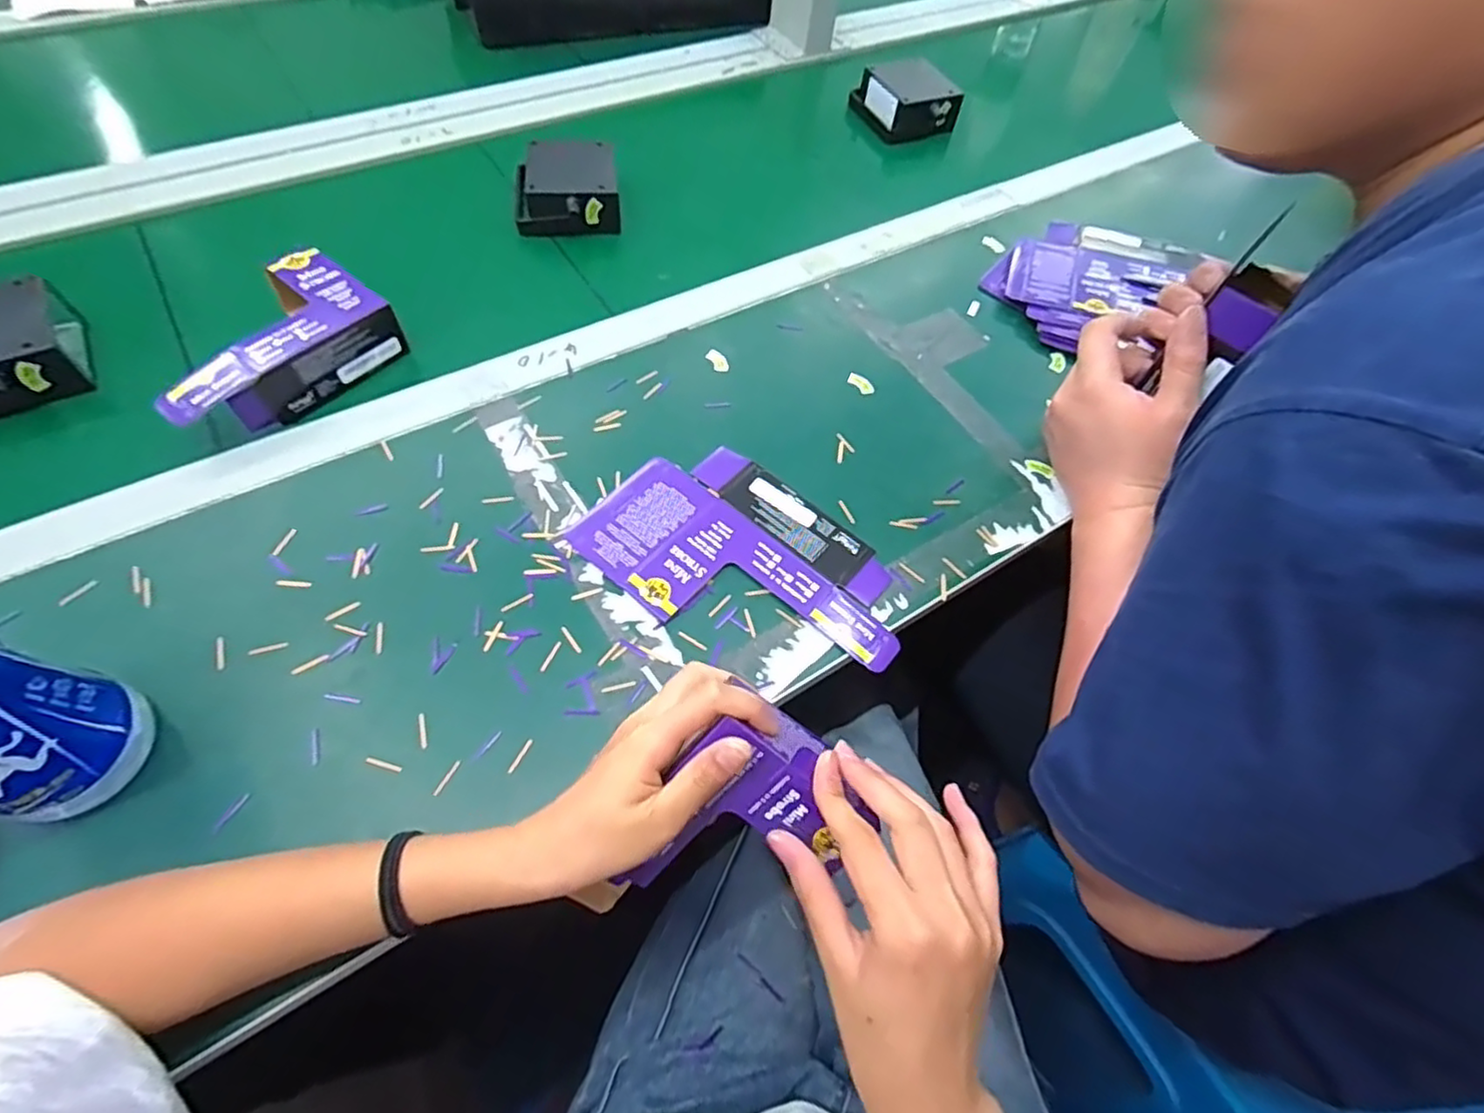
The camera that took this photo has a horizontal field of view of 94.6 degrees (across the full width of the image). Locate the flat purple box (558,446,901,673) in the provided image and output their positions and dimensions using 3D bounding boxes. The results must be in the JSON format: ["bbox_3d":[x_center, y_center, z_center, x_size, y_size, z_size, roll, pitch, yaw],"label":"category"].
[{"bbox_3d":[0.005,0.004,0.456,0.211,0.005,0.132,35,63,13],"label":"flat purple box"}]

